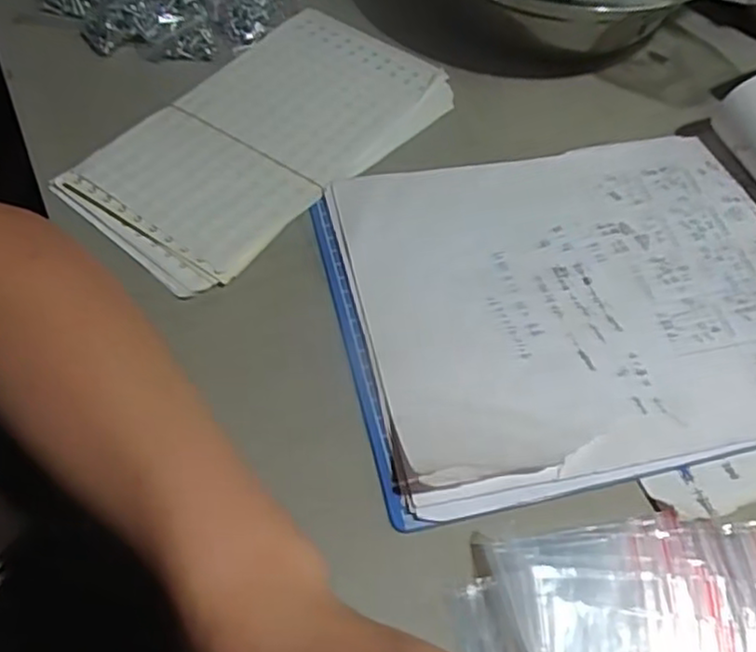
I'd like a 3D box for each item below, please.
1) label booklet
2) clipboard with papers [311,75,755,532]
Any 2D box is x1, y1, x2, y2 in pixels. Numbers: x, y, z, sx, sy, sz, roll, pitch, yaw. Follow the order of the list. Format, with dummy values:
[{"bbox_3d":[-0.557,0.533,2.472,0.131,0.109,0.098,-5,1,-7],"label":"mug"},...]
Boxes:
[{"bbox_3d":[-0.072,-0.128,0.456,0.146,0.011,0.257,33,60,18],"label":"label booklet"},{"bbox_3d":[0.142,-0.030,0.380,0.322,0.044,0.247,-9,57,-10],"label":"clipboard with papers"}]

